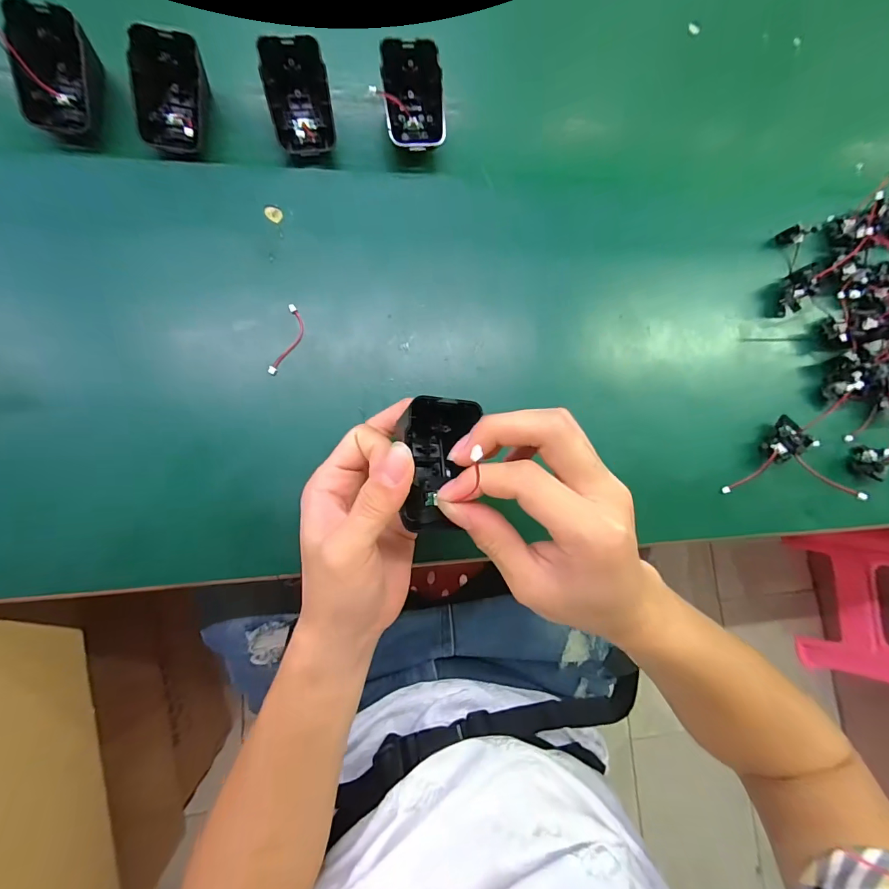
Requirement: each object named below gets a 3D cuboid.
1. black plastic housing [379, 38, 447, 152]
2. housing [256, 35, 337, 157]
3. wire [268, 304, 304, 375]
[{"bbox_3d":[-0.025,-0.262,0.316,0.047,0.040,0.068,-7,85,-10],"label":"black plastic housing"},{"bbox_3d":[-0.106,-0.251,0.300,0.049,0.036,0.063,-15,86,-10],"label":"housing"},{"bbox_3d":[-0.111,-0.074,0.294,0.014,0.004,0.052,15,80,-6],"label":"wire"}]

